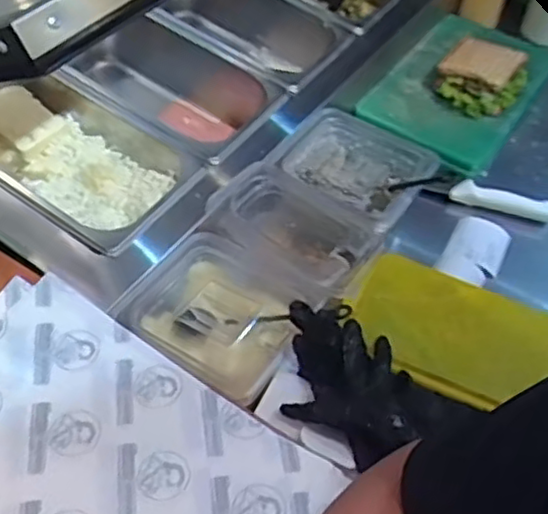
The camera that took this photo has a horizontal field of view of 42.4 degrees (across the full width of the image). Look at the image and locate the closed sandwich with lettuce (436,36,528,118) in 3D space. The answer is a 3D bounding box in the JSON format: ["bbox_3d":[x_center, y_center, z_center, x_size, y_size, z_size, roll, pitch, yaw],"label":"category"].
[{"bbox_3d":[0.325,-0.276,1.085,0.131,0.078,0.102,-33,60,-26],"label":"closed sandwich with lettuce"}]

